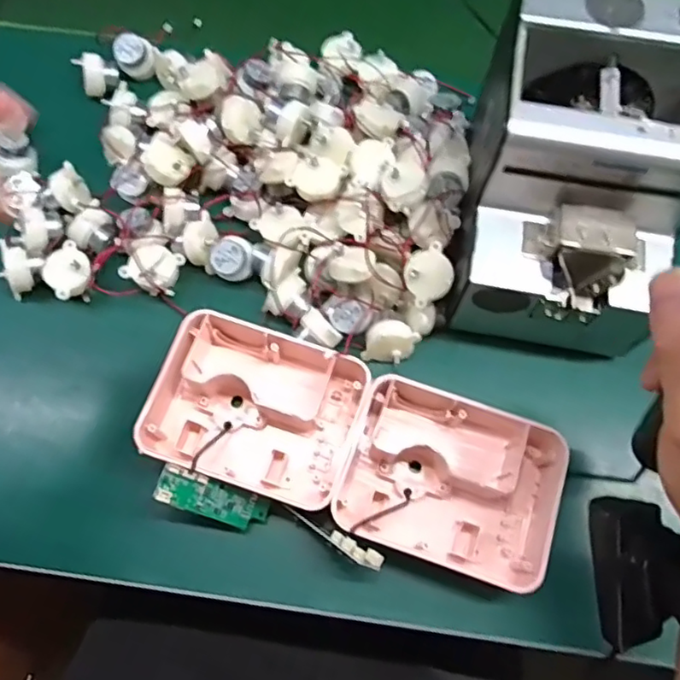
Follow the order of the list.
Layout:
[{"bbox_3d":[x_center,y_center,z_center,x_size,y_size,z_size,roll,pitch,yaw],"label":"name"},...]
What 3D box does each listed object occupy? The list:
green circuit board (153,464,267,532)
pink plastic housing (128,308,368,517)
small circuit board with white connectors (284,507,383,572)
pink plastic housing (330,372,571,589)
[{"bbox_3d":[-0.076,0.098,0.358,0.070,0.009,0.022,27,66,-21],"label":"green circuit board"},{"bbox_3d":[-0.055,0.044,0.387,0.132,0.057,0.105,17,68,6],"label":"pink plastic housing"},{"bbox_3d":[-0.007,0.116,0.350,0.071,0.017,0.012,20,66,33],"label":"small circuit board with white connectors"},{"bbox_3d":[0.068,0.090,0.373,0.126,0.055,0.097,18,68,6],"label":"pink plastic housing"}]

